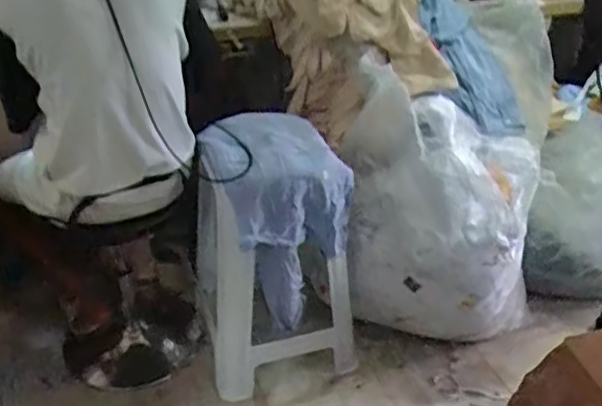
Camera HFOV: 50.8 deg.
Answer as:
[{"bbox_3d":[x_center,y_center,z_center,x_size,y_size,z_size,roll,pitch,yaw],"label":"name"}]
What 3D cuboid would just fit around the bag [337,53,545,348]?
[{"bbox_3d":[0.376,0.017,1.695,0.508,0.578,0.371,-5,33,-8],"label":"bag"}]

